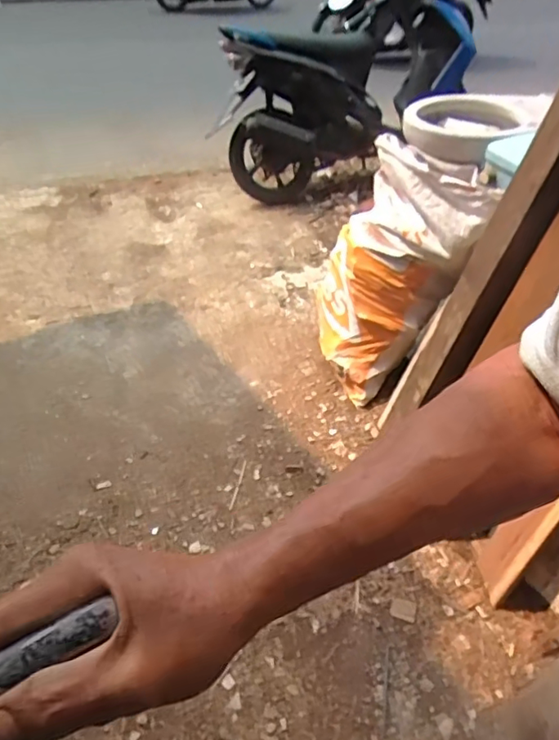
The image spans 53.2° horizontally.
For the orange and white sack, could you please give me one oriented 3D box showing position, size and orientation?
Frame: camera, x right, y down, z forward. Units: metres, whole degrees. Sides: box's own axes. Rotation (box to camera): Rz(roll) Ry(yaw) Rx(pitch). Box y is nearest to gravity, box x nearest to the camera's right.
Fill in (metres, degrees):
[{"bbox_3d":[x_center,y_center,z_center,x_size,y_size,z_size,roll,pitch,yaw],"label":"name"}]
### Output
[{"bbox_3d":[0.316,-0.249,1.599,0.372,0.664,0.258,0,41,-1],"label":"orange and white sack"}]

